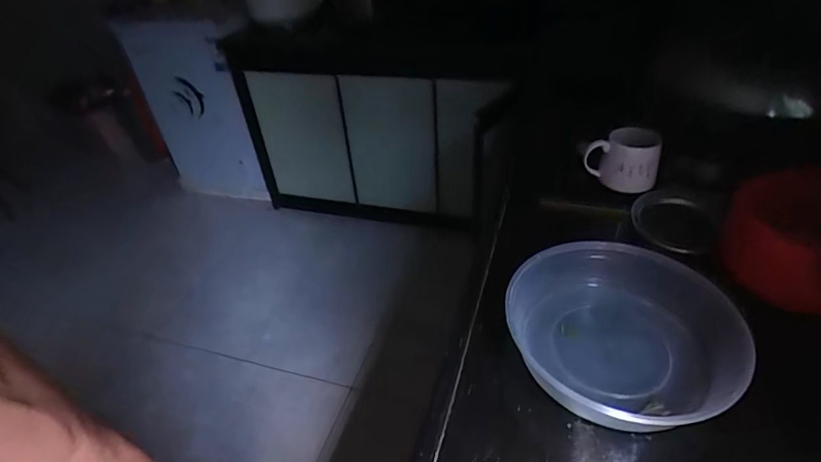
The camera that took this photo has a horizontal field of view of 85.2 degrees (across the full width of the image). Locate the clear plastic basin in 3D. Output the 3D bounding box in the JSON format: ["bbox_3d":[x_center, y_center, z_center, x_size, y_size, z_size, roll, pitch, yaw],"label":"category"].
[{"bbox_3d":[0.230,0.113,0.505,0.235,0.066,0.232,-3,38,3],"label":"clear plastic basin"}]

